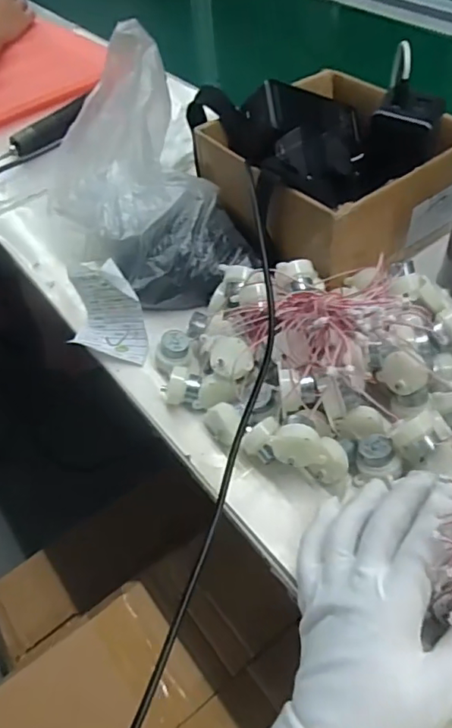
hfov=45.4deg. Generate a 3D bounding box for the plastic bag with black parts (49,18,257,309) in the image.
[{"bbox_3d":[-0.088,-0.179,0.524,0.153,0.142,0.235,-26,54,-14],"label":"plastic bag with black parts"}]

